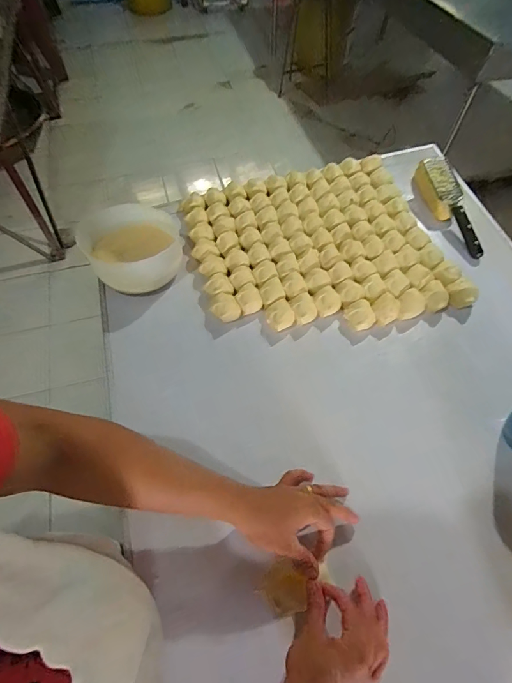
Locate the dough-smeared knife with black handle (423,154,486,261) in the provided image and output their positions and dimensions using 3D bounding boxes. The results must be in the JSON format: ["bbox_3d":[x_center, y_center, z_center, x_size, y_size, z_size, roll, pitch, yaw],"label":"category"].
[{"bbox_3d":[0.390,-0.267,0.766,0.058,0.025,0.229,-15,77,-11],"label":"dough-smeared knife with black handle"}]

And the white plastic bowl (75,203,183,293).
[{"bbox_3d":[-0.231,-0.178,0.717,0.165,0.083,0.170,1,58,-1],"label":"white plastic bowl"}]

